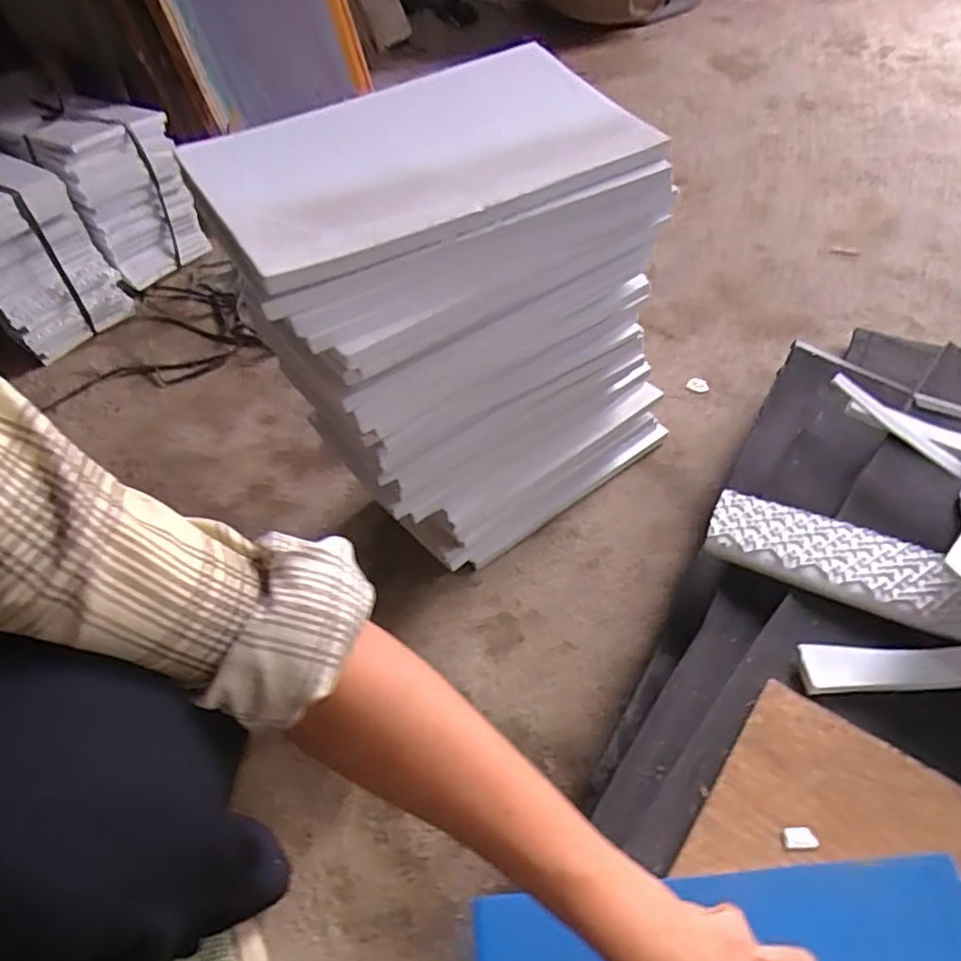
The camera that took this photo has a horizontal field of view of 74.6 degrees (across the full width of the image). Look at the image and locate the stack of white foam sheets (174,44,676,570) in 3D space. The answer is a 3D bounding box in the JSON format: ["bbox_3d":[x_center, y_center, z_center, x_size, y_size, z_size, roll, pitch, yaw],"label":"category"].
[{"bbox_3d":[0.008,-0.106,0.575,0.353,0.400,0.175,-30,54,-18],"label":"stack of white foam sheets"}]

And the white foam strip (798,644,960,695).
[{"bbox_3d":[0.320,0.141,0.472,0.154,0.011,0.034,-1,50,5],"label":"white foam strip"}]

